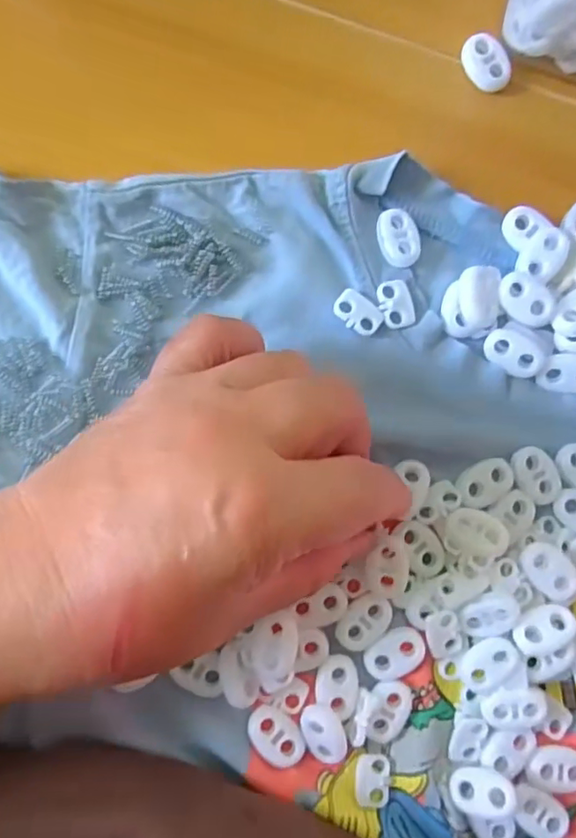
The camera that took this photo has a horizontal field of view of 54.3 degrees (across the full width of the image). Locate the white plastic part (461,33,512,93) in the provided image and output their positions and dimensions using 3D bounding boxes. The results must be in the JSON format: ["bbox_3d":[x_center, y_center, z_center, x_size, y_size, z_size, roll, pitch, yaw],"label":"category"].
[{"bbox_3d":[0.078,-0.140,0.220,0.015,0.006,0.022,-25,88,-3],"label":"white plastic part"}]

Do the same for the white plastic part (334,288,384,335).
[{"bbox_3d":[0.026,-0.040,0.210,0.019,0.004,0.013,39,86,0],"label":"white plastic part"}]

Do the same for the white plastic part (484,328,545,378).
[{"bbox_3d":[0.085,-0.025,0.209,0.022,0.005,0.015,26,86,-1],"label":"white plastic part"}]

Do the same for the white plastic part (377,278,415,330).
[{"bbox_3d":[0.041,-0.044,0.211,0.013,0.004,0.018,-11,88,-3],"label":"white plastic part"}]

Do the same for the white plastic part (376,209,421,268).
[{"bbox_3d":[0.042,-0.069,0.213,0.015,0.005,0.022,-18,88,-3],"label":"white plastic part"}]

